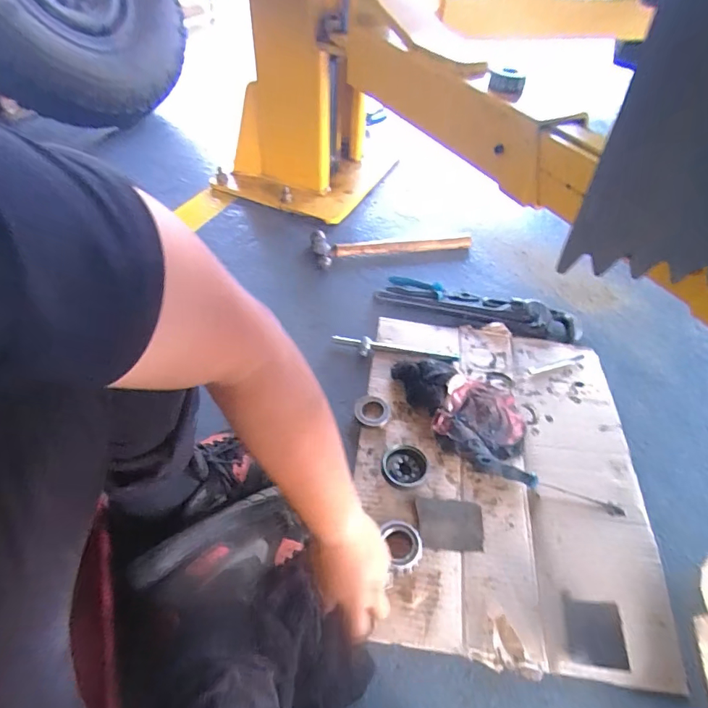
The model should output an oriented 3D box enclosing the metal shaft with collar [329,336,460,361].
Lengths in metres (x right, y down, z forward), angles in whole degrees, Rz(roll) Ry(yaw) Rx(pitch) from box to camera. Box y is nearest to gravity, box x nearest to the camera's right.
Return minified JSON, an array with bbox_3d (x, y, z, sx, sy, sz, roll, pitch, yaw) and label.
[{"bbox_3d":[0.082,-0.010,0.853,0.246,0.012,0.036,7,50,1],"label":"metal shaft with collar"}]

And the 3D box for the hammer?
[{"bbox_3d":[0.095,-0.268,1.068,0.385,0.039,0.100,-7,51,-11],"label":"hammer"}]

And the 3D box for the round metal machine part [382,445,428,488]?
[{"bbox_3d":[0.078,0.176,0.675,0.066,0.041,0.071,2,50,-3],"label":"round metal machine part"}]

